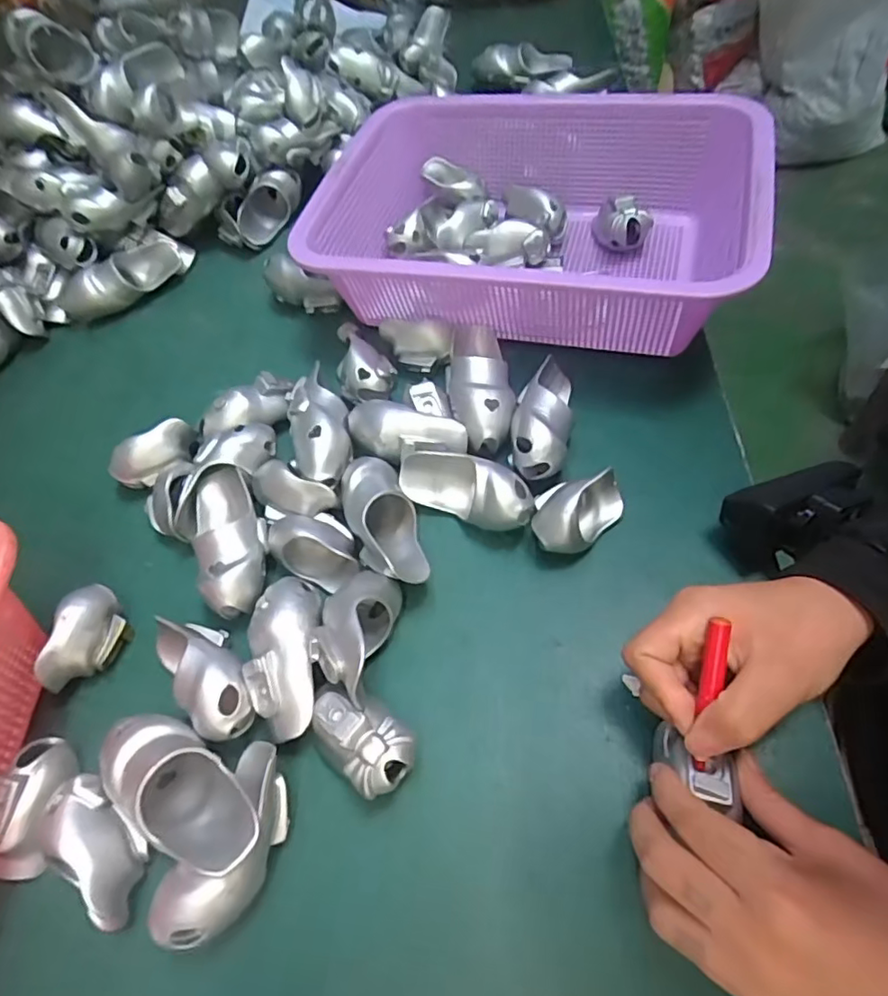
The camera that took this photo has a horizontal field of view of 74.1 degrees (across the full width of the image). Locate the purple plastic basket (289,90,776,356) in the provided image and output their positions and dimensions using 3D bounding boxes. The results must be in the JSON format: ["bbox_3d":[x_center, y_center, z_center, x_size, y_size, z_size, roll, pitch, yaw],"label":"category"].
[{"bbox_3d":[0.061,-0.203,0.434,0.289,0.087,0.220,10,58,13],"label":"purple plastic basket"}]

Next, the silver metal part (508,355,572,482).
[{"bbox_3d":[0.060,-0.053,0.363,0.034,0.031,0.091,6,57,10],"label":"silver metal part"}]

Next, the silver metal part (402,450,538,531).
[{"bbox_3d":[0.013,-0.002,0.346,0.079,0.036,0.029,19,61,18],"label":"silver metal part"}]

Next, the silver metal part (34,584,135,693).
[{"bbox_3d":[-0.198,0.077,0.322,0.027,0.031,0.054,20,61,18],"label":"silver metal part"}]

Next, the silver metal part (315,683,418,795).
[{"bbox_3d":[-0.038,0.113,0.276,0.053,0.032,0.031,38,68,26],"label":"silver metal part"}]

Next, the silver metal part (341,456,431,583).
[{"bbox_3d":[-0.034,0.015,0.338,0.037,0.038,0.087,-19,57,-7],"label":"silver metal part"}]

